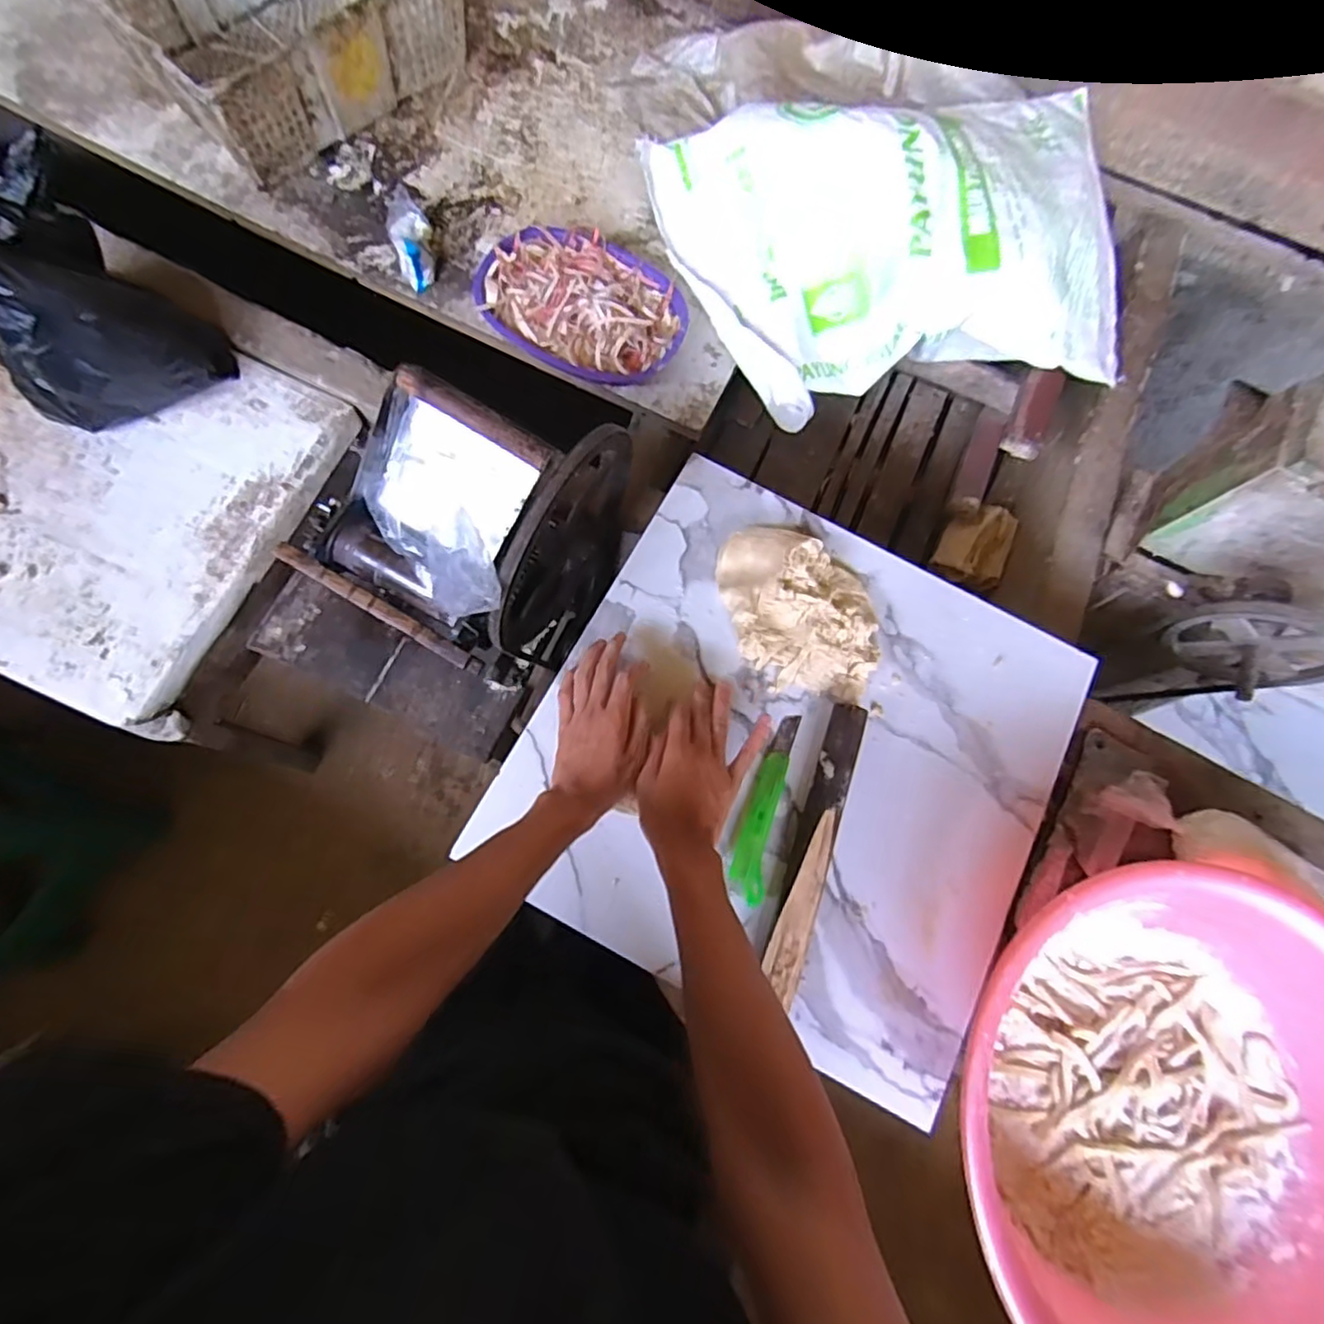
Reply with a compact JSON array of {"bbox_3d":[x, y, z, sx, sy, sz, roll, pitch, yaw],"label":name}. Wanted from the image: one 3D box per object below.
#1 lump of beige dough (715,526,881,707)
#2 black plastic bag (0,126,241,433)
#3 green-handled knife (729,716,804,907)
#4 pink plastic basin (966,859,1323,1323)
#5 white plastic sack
[{"bbox_3d":[0.142,-0.054,0.677,0.172,0.039,0.166,10,76,-4],"label":"lump of beige dough"},{"bbox_3d":[-0.756,-0.457,0.827,0.209,0.284,0.242,42,76,4],"label":"black plastic bag"},{"bbox_3d":[0.100,0.137,0.633,0.034,0.023,0.182,17,75,-2],"label":"green-handled knife"},{"bbox_3d":[0.442,0.391,0.549,0.399,0.155,0.403,2,76,-6],"label":"pink plastic basin"},{"bbox_3d":[0.354,-0.611,0.955,0.677,0.179,0.436,-13,78,-10],"label":"white plastic sack"}]

